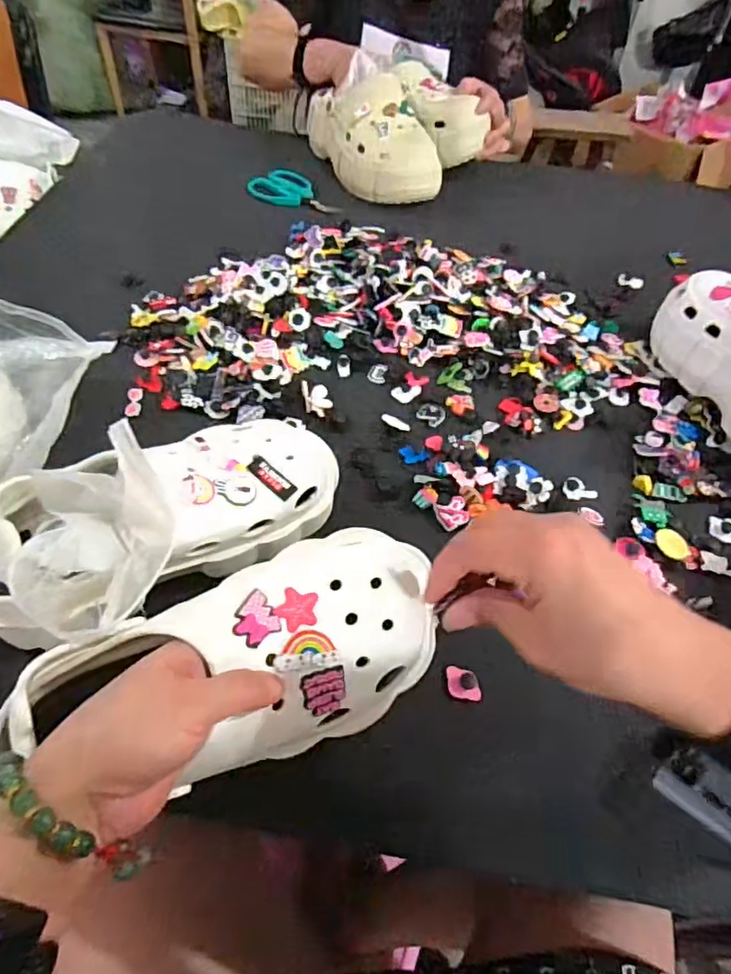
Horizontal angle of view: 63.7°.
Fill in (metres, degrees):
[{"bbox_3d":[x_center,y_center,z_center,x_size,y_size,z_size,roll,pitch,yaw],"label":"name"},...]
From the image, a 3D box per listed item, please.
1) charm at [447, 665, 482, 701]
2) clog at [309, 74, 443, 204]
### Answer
[{"bbox_3d":[0.071,0.141,0.422,0.024,0.006,0.020,9,52,2],"label":"charm"},{"bbox_3d":[0.009,-0.517,0.856,0.118,0.111,0.221,-17,56,-17],"label":"clog"}]

